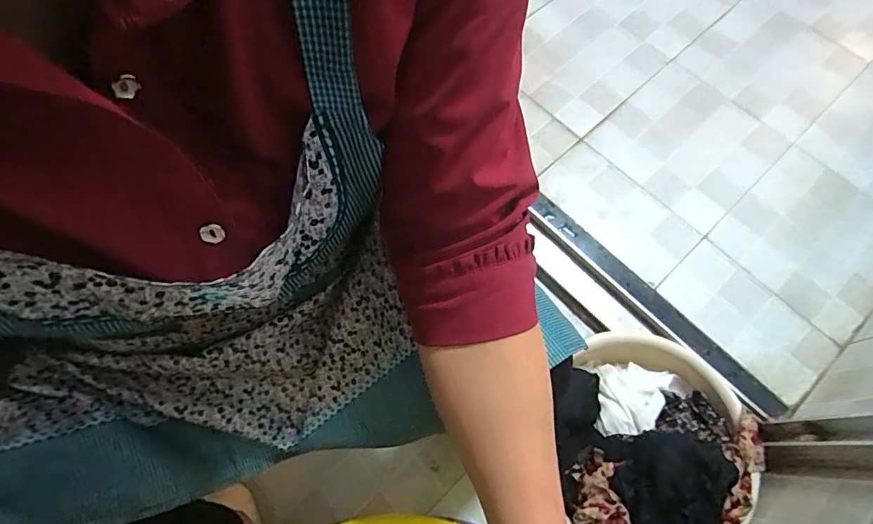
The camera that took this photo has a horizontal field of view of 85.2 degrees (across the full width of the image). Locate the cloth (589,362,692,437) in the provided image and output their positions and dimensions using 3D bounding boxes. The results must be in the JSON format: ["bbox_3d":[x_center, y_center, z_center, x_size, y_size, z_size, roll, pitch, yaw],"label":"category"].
[{"bbox_3d":[0.308,0.199,0.705,0.160,0.032,0.103,0,54,-15],"label":"cloth"}]

